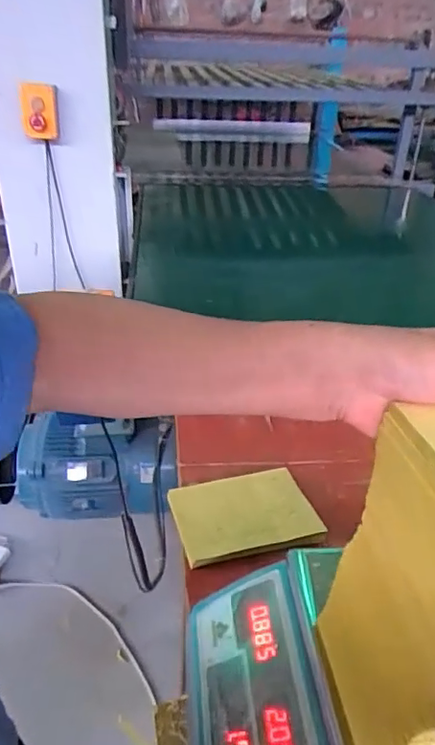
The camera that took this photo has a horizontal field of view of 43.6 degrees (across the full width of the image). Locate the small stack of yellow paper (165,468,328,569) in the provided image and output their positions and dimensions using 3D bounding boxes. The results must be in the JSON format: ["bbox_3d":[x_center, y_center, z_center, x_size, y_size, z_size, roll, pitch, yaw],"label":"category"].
[{"bbox_3d":[0.032,0.169,0.649,0.159,0.015,0.127,-7,33,-15],"label":"small stack of yellow paper"}]

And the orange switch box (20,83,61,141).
[{"bbox_3d":[-0.403,-0.594,1.240,0.079,0.112,0.071,-7,33,-15],"label":"orange switch box"}]

